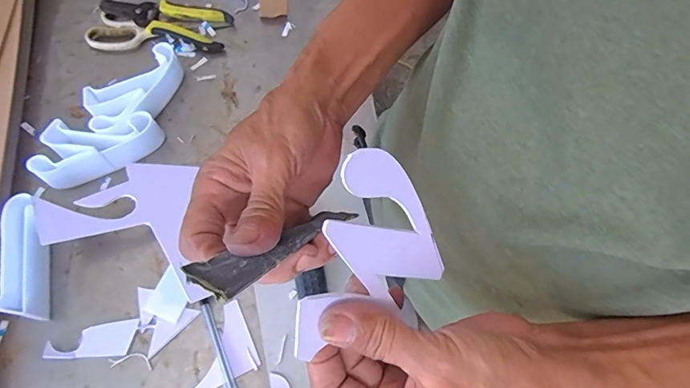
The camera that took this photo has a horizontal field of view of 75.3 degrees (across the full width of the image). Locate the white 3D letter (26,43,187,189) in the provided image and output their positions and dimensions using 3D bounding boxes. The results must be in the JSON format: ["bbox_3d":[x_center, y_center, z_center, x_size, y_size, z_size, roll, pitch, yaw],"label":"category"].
[{"bbox_3d":[-0.269,-0.087,0.533,0.203,0.043,0.090,-42,73,-17],"label":"white 3D letter"}]

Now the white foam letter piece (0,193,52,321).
[{"bbox_3d":[-0.328,0.067,0.465,0.038,0.042,0.125,-10,67,-5],"label":"white foam letter piece"}]

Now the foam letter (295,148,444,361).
[{"bbox_3d":[0.020,0.036,0.239,0.080,0.004,0.106,16,93,-32],"label":"foam letter"}]

